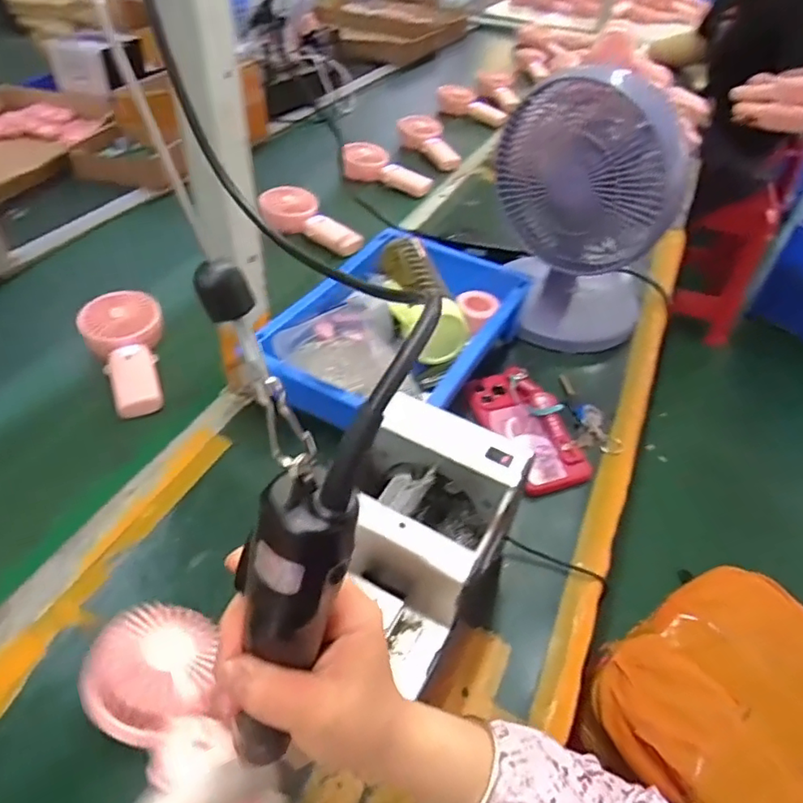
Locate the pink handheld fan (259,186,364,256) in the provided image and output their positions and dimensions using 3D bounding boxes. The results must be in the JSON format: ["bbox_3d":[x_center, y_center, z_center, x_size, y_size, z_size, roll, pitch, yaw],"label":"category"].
[{"bbox_3d":[-0.139,-0.279,0.895,0.079,0.051,0.184,-31,55,-32],"label":"pink handheld fan"}]

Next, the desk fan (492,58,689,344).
[{"bbox_3d":[0.220,-0.234,0.702,0.206,0.292,0.174,27,48,20],"label":"desk fan"}]

